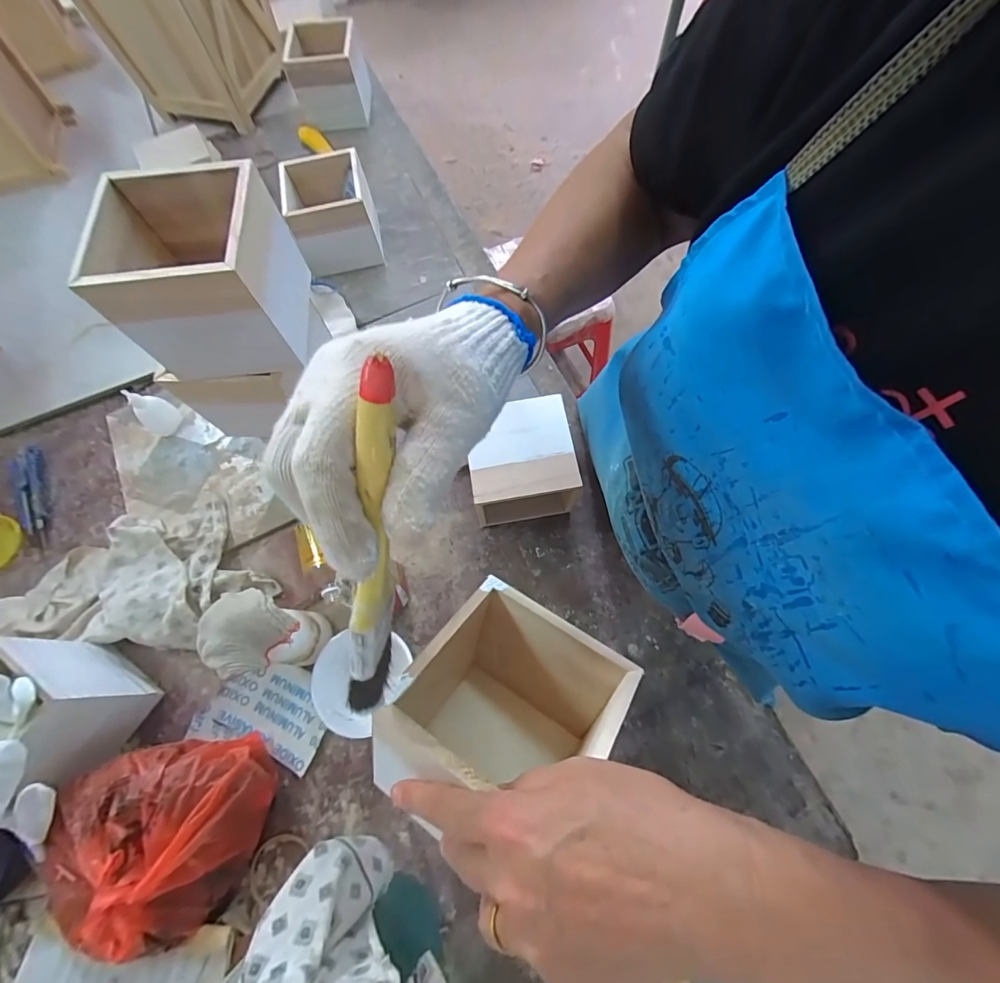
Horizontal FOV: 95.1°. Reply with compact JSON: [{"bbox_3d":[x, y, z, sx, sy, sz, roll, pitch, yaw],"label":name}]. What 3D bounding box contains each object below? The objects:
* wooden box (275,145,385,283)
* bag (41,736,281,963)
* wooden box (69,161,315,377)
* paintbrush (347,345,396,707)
[{"bbox_3d":[-0.270,-0.448,0.742,0.128,0.114,0.127,-18,70,-5],"label":"wooden box"},{"bbox_3d":[-0.343,0.347,0.460,0.189,0.117,0.165,-2,69,1],"label":"bag"},{"bbox_3d":[-0.260,-0.184,0.397,0.143,0.114,0.122,-7,69,0],"label":"wooden box"},{"bbox_3d":[-0.054,0.029,0.194,0.017,0.162,0.005,-6,26,-32],"label":"paintbrush"}]

